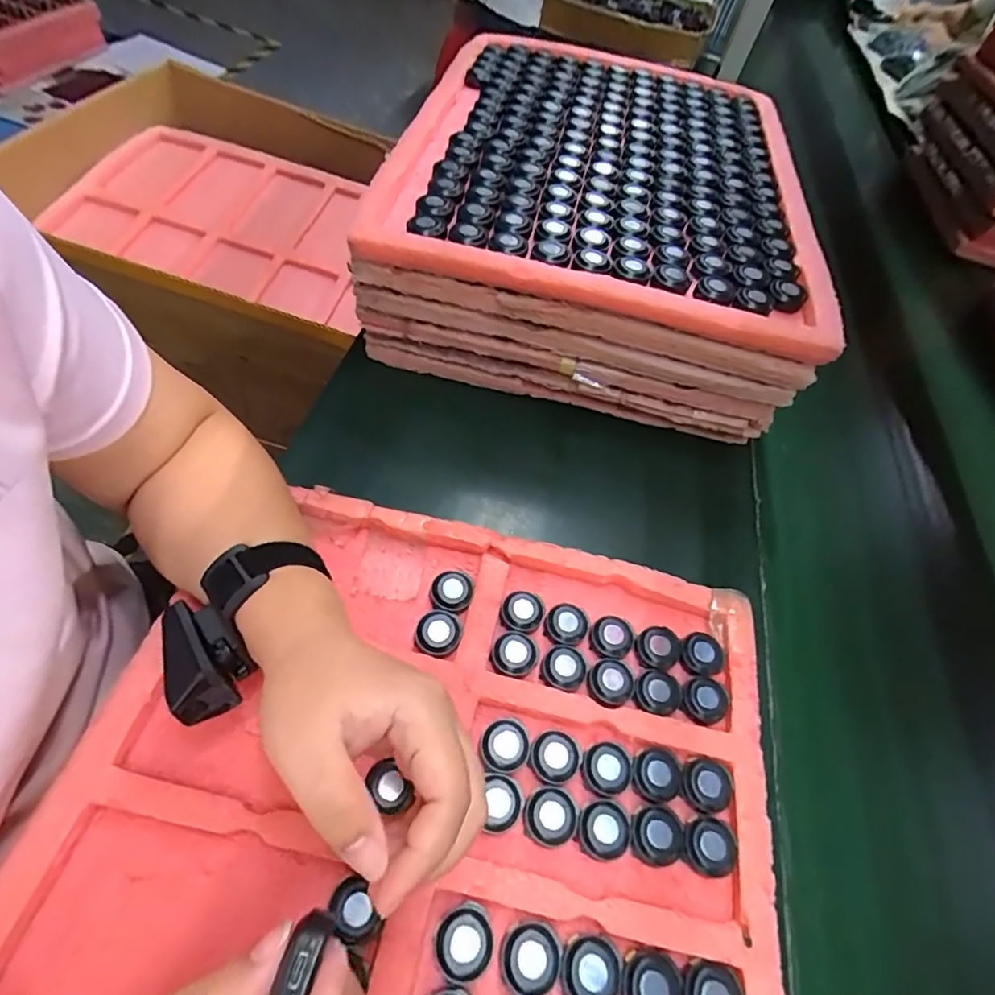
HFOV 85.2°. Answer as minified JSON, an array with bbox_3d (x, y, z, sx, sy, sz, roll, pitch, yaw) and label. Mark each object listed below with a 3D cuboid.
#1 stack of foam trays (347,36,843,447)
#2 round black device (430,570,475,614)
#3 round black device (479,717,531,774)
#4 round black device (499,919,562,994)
[{"bbox_3d":[0.104,-0.308,0.583,0.372,0.143,0.489,15,54,-3],"label":"stack of foam trays"},{"bbox_3d":[-0.031,0.064,0.369,0.029,0.010,0.028,2,55,-3],"label":"round black device"},{"bbox_3d":[0.005,0.144,0.316,0.029,0.013,0.029,7,55,-9],"label":"round black device"},{"bbox_3d":[0.017,0.229,0.268,0.028,0.009,0.029,7,55,-9],"label":"round black device"}]

